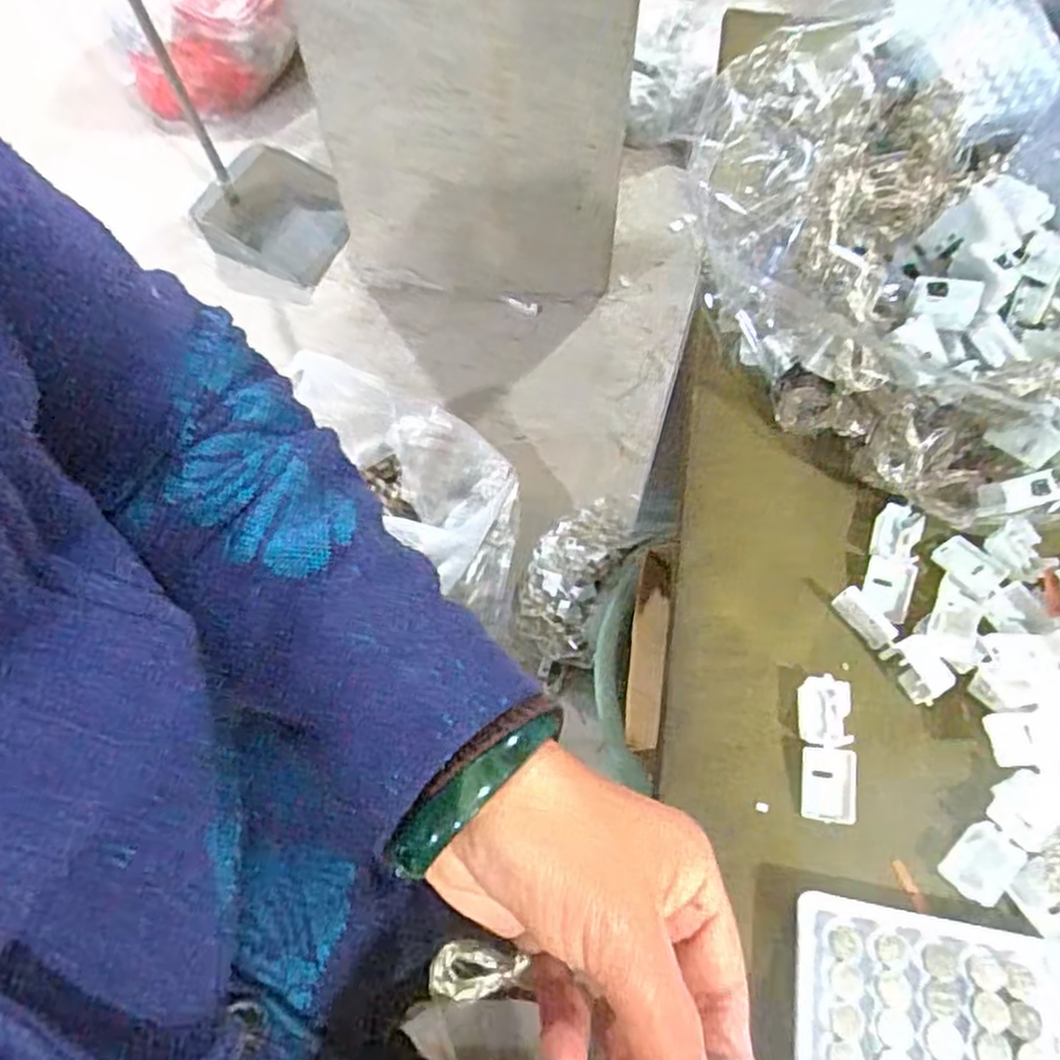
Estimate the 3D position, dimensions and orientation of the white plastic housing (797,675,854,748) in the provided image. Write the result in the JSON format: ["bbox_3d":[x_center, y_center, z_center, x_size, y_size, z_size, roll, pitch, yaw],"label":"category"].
[{"bbox_3d":[0.122,0.075,0.303,0.021,0.009,0.027,6,64,4],"label":"white plastic housing"}]

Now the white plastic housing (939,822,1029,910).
[{"bbox_3d":[0.171,0.126,0.279,0.020,0.009,0.026,39,70,18],"label":"white plastic housing"}]

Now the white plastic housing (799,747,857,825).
[{"bbox_3d":[0.117,0.100,0.291,0.019,0.010,0.027,9,64,5],"label":"white plastic housing"}]

